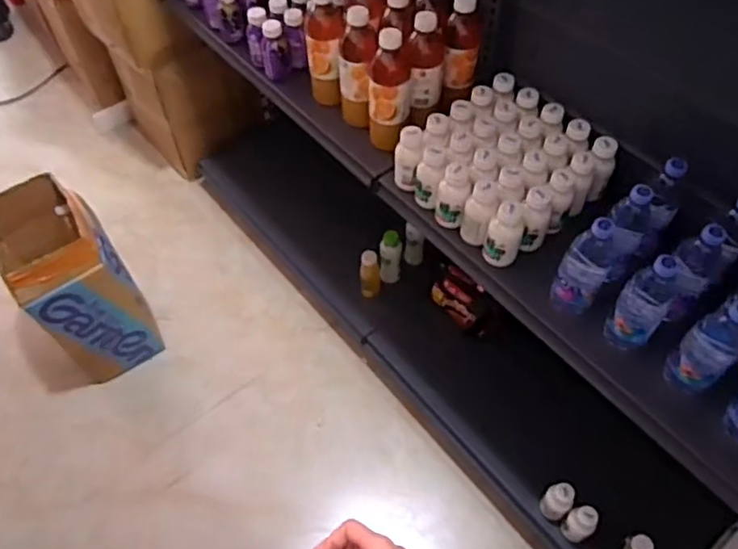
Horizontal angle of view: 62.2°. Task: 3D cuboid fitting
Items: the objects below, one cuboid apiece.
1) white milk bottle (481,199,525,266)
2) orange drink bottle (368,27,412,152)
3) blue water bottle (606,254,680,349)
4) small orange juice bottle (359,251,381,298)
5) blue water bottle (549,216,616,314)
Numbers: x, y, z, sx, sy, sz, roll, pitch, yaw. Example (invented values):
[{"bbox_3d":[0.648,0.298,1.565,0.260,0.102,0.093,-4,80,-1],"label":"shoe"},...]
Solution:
[{"bbox_3d":[0.232,-0.067,1.046,0.060,0.121,0.052,15,57,12],"label":"white milk bottle"},{"bbox_3d":[0.039,-0.347,1.171,0.080,0.251,0.069,2,55,3],"label":"orange drink bottle"},{"bbox_3d":[0.413,0.051,0.929,0.069,0.195,0.059,32,62,21],"label":"blue water bottle"},{"bbox_3d":[0.004,0.000,1.692,0.055,0.160,0.048,-2,55,0],"label":"small orange juice bottle"},{"bbox_3d":[0.340,-0.011,0.963,0.070,0.187,0.065,27,60,19],"label":"blue water bottle"}]

